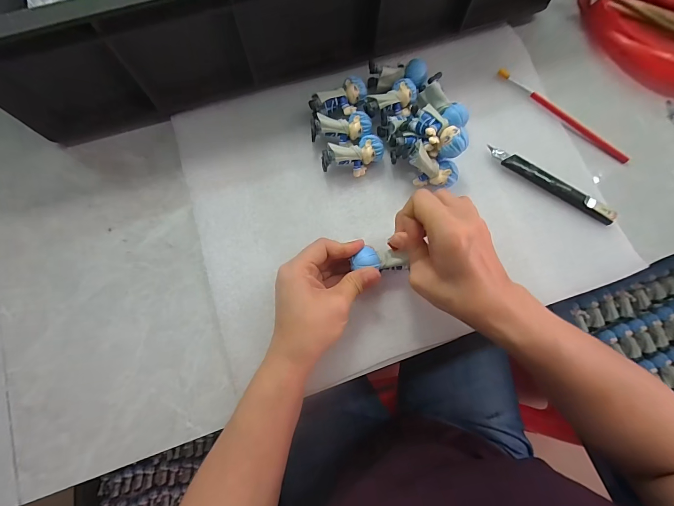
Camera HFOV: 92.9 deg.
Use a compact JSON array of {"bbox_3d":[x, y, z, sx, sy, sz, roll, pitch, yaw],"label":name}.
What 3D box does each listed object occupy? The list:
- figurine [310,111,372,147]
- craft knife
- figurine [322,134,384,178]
[{"bbox_3d":[0.004,-0.124,0.329,0.060,0.030,0.026,-5,77,-2],"label":"figurine"},{"bbox_3d":[0.219,-0.070,0.328,0.136,0.010,0.020,32,79,6],"label":"craft knife"},{"bbox_3d":[0.016,-0.097,0.321,0.061,0.034,0.030,-3,77,-1],"label":"figurine"}]

